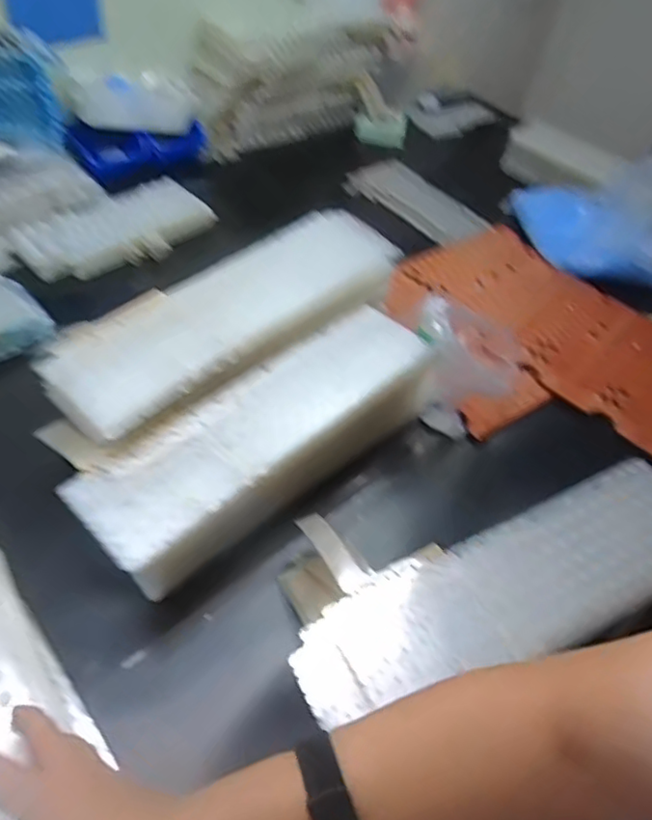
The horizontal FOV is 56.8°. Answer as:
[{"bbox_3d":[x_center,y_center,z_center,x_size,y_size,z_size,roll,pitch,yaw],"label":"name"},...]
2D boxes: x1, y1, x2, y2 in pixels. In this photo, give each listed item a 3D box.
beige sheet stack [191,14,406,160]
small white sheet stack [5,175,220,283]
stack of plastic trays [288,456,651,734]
[{"bbox_3d":[-0.056,-0.698,1.266,0.468,0.211,0.092,-24,55,-25],"label":"beige sheet stack"},{"bbox_3d":[-0.342,-0.298,1.003,0.316,0.043,0.141,-35,60,-31],"label":"small white sheet stack"},{"bbox_3d":[0.187,0.185,0.605,0.446,0.080,0.125,-16,52,-20],"label":"stack of plastic trays"}]

